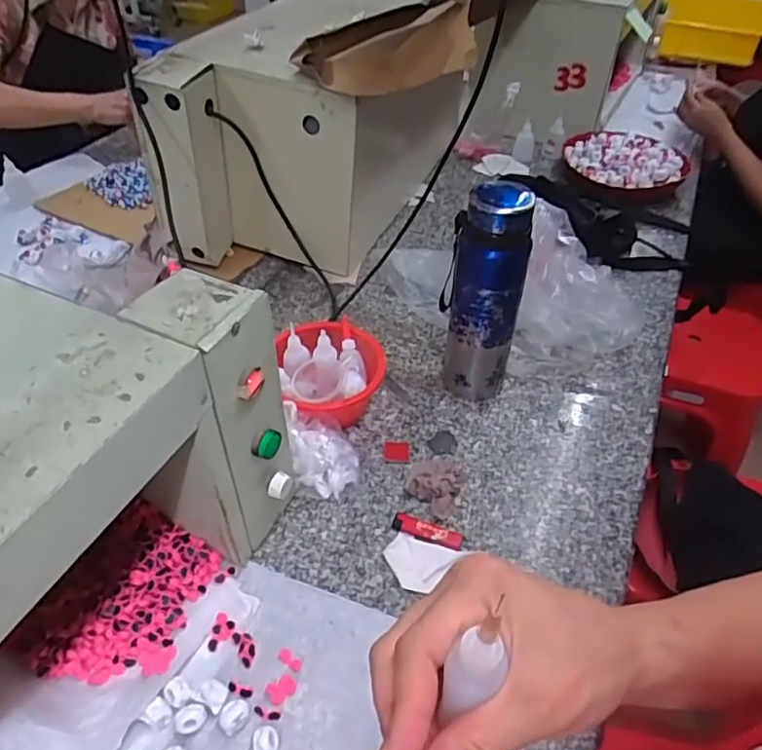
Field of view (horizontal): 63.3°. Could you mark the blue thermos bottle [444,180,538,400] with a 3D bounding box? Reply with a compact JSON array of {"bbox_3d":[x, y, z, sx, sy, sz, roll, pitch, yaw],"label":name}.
[{"bbox_3d":[0.120,-0.086,0.738,0.081,0.281,0.067,2,45,-1],"label":"blue thermos bottle"}]

